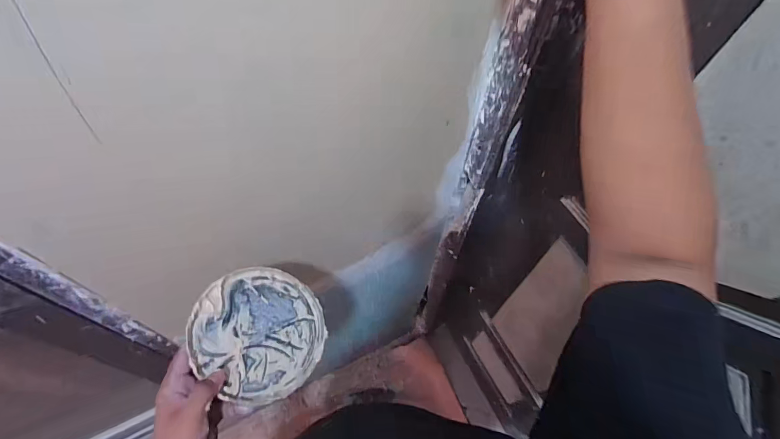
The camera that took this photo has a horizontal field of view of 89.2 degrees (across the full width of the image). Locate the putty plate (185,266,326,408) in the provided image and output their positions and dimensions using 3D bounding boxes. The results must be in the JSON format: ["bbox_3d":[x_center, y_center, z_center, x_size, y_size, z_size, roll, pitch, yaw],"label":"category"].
[{"bbox_3d":[-0.152,0.133,0.472,0.151,0.012,0.141,10,66,-24],"label":"putty plate"}]

